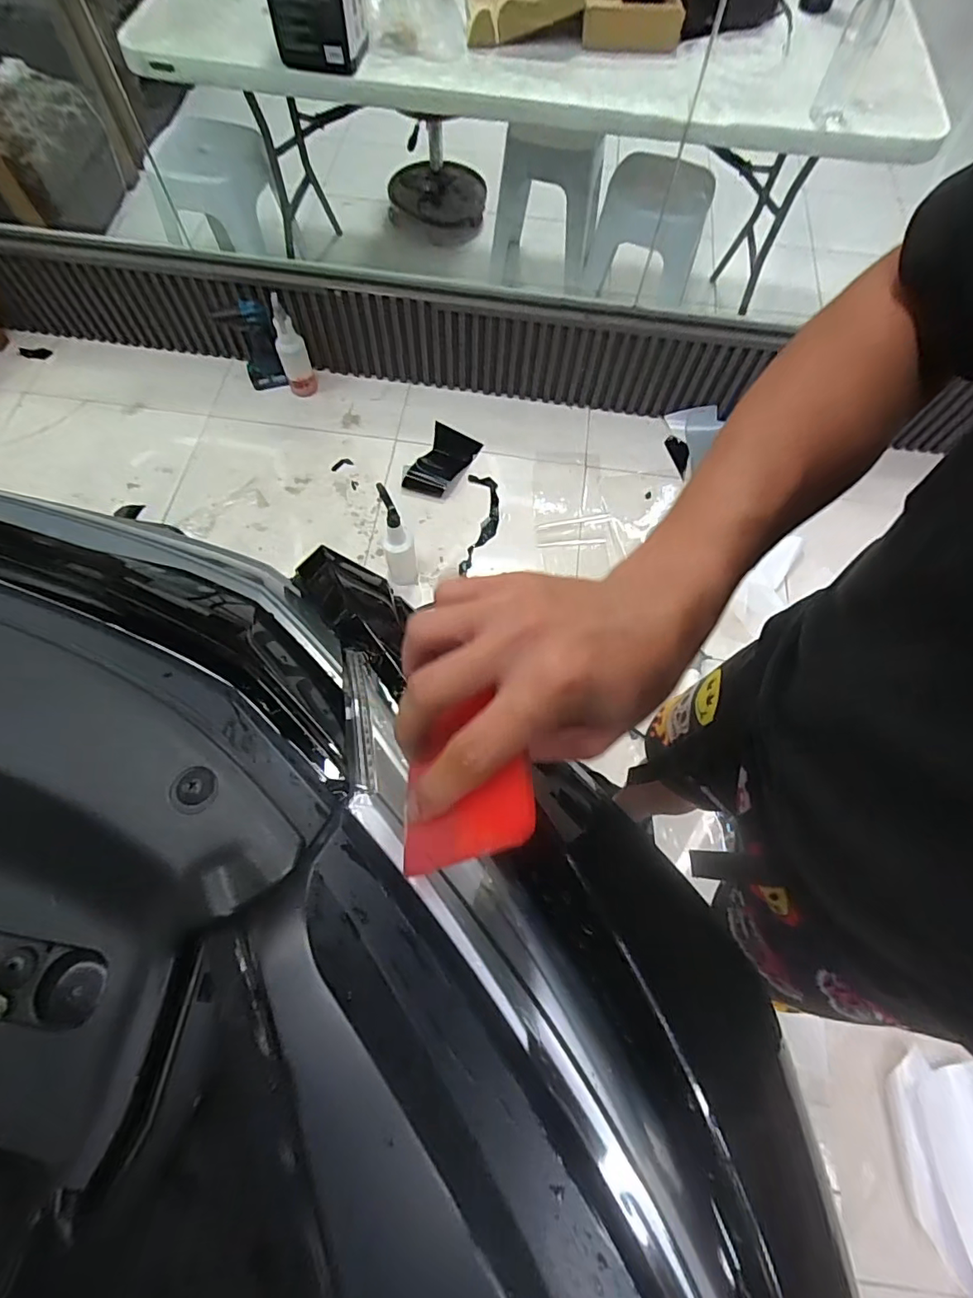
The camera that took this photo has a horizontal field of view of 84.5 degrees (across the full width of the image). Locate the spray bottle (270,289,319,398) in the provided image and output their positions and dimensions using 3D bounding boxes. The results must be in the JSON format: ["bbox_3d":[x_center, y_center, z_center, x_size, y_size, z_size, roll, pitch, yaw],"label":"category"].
[{"bbox_3d":[-0.585,-0.902,1.615,0.090,0.294,0.089,-20,70,-10],"label":"spray bottle"}]

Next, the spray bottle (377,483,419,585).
[{"bbox_3d":[-0.231,-0.279,1.380,0.084,0.287,0.113,-9,68,-6],"label":"spray bottle"}]

